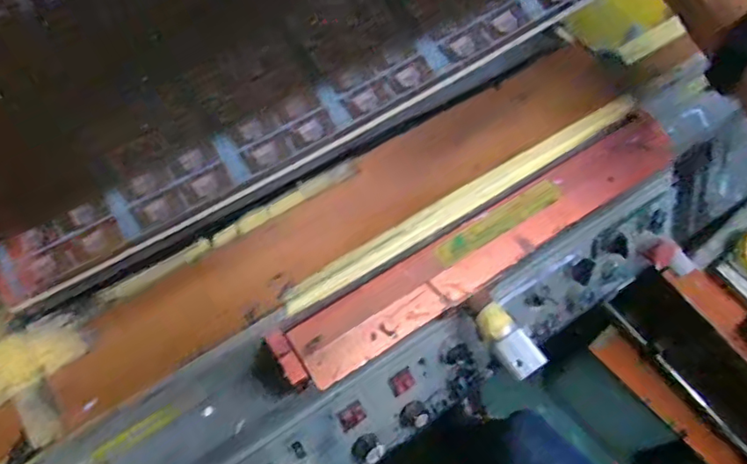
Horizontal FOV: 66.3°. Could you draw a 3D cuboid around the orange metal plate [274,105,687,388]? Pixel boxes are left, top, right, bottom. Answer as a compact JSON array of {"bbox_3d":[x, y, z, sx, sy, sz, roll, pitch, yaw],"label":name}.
[{"bbox_3d":[0.101,0.005,0.462,0.392,0.032,0.056,-29,69,-16],"label":"orange metal plate"}]

